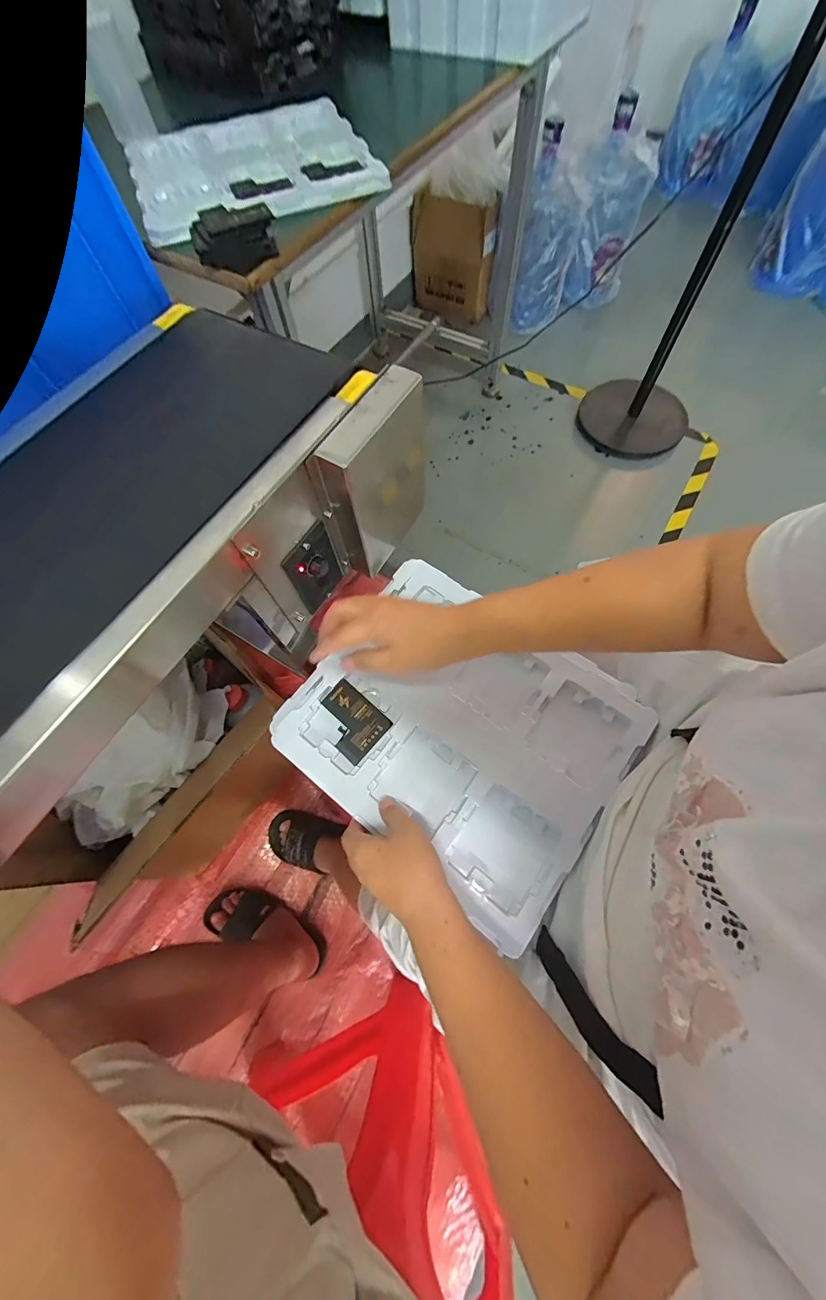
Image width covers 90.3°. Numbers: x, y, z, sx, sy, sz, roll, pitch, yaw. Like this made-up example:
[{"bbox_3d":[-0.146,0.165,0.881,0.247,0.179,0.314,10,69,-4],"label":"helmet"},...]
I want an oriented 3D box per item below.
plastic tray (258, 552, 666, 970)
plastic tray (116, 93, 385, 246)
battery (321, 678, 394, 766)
[{"bbox_3d":[0.050,0.077,0.449,0.326,0.014,0.281,36,73,16],"label":"plastic tray"},{"bbox_3d":[-0.221,-0.655,0.558,0.308,0.021,0.301,-22,68,-7],"label":"plastic tray"},{"bbox_3d":[-0.069,0.077,0.452,0.077,0.007,0.060,39,74,17],"label":"battery"}]

